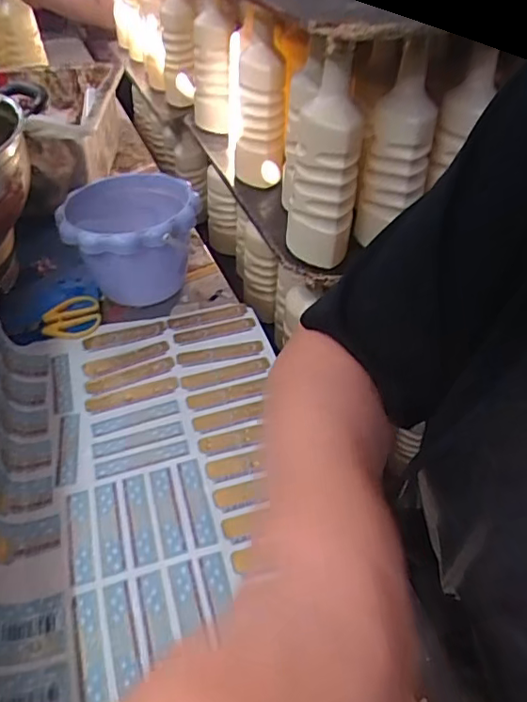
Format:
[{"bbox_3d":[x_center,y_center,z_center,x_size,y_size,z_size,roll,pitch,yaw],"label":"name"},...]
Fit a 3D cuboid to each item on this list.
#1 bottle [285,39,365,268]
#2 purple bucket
[{"bbox_3d":[0.071,-0.207,0.636,0.072,0.242,0.071,-2,41,-3],"label":"bottle"},{"bbox_3d":[-0.156,-0.129,0.675,0.149,0.118,0.155,1,41,0],"label":"purple bucket"}]

